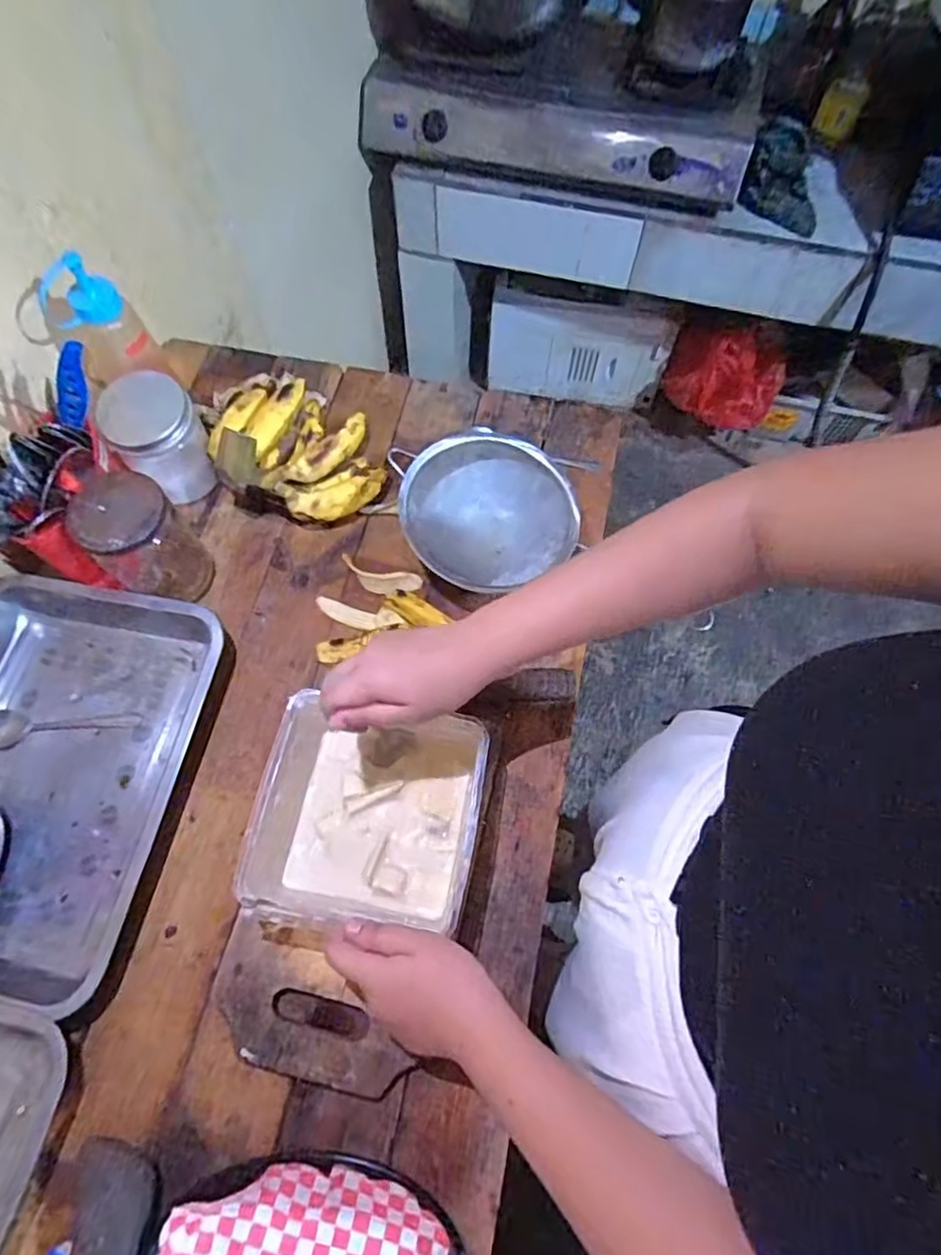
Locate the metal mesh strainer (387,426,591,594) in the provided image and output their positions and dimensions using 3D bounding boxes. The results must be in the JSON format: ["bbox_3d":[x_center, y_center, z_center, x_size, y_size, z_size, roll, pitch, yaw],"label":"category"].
[{"bbox_3d":[0.017,-0.113,0.646,0.165,0.081,0.150,-17,67,-8],"label":"metal mesh strainer"}]

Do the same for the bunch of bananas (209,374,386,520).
[{"bbox_3d":[-0.192,-0.203,0.685,0.153,0.088,0.191,-20,67,-10],"label":"bunch of bananas"}]

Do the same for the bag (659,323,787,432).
[{"bbox_3d":[0.611,-0.604,1.537,0.267,0.282,0.060,17,66,7],"label":"bag"}]

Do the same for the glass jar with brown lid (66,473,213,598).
[{"bbox_3d":[-0.304,-0.076,0.601,0.080,0.135,0.080,0,65,-1],"label":"glass jar with brown lid"}]

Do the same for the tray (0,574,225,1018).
[{"bbox_3d":[-0.393,0.123,0.569,0.258,0.045,0.337,12,66,5],"label":"tray"}]

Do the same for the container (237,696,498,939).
[{"bbox_3d":[-0.081,0.149,0.526,0.172,0.073,0.169,7,65,3],"label":"container"}]

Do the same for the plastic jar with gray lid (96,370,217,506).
[{"bbox_3d":[-0.321,-0.194,0.666,0.087,0.123,0.075,-25,68,-12],"label":"plastic jar with gray lid"}]

